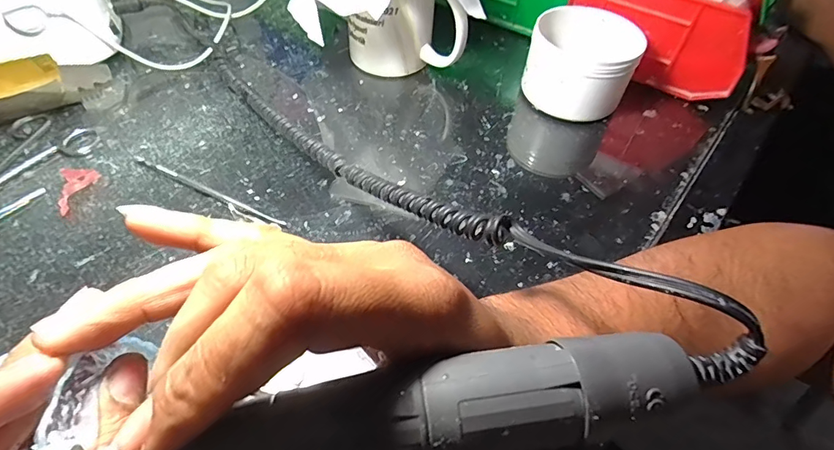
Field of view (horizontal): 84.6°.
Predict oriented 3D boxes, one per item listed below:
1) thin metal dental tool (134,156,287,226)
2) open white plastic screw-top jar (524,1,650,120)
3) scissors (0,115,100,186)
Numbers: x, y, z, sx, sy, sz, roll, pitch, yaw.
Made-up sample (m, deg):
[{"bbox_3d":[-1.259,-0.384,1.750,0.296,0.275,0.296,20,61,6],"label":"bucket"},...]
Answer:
[{"bbox_3d":[-0.155,-0.026,0.335,0.137,0.005,0.007,23,53,14],"label":"thin metal dental tool"},{"bbox_3d":[0.148,-0.147,0.414,0.090,0.065,0.100,24,53,14],"label":"open white plastic screw-top jar"},{"bbox_3d":[-0.311,-0.042,0.336,0.069,0.005,0.133,31,55,19],"label":"scissors"}]

